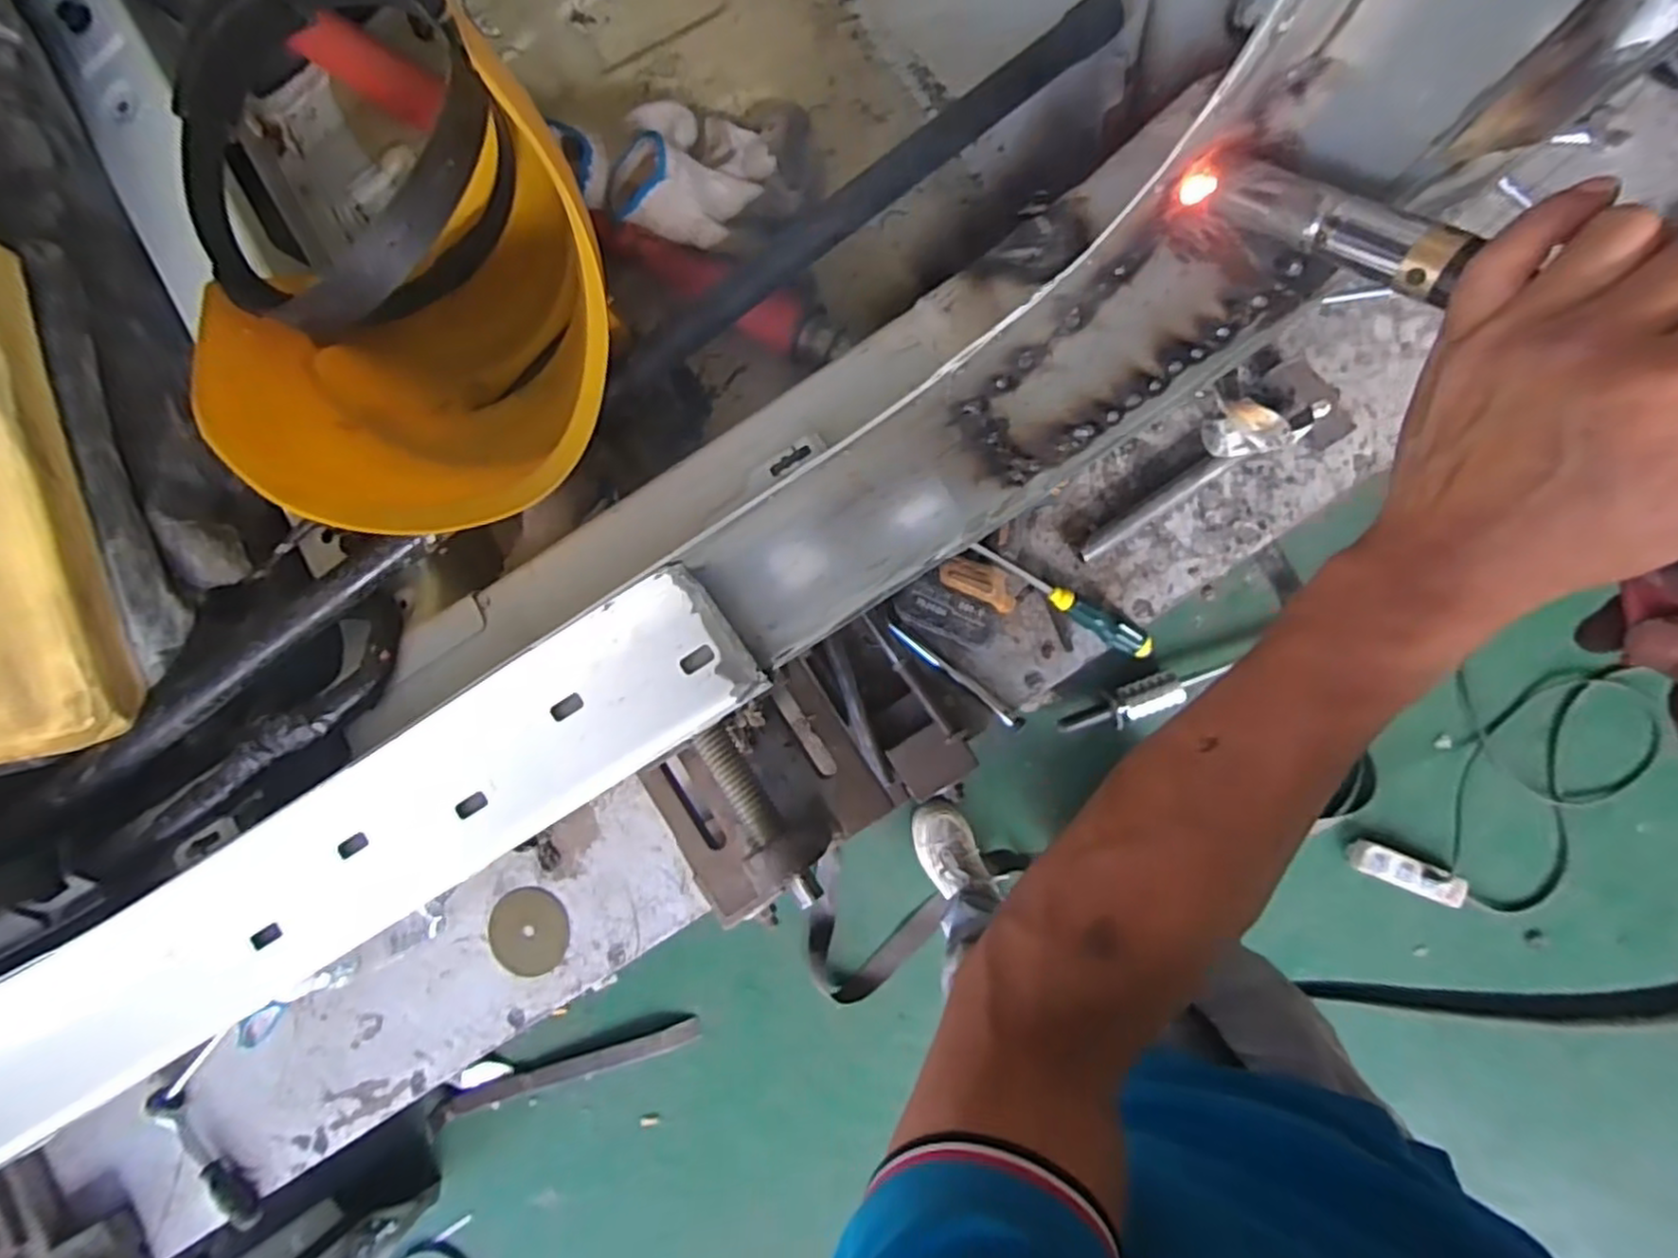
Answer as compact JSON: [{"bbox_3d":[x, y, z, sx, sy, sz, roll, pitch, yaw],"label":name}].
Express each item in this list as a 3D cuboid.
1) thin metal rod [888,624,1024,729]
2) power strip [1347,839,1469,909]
[{"bbox_3d":[0.132,0.056,0.826,0.186,0.012,0.016,37,90,8],"label":"thin metal rod"},{"bbox_3d":[0.963,0.413,1.220,0.165,0.032,0.054,20,88,8],"label":"power strip"}]

